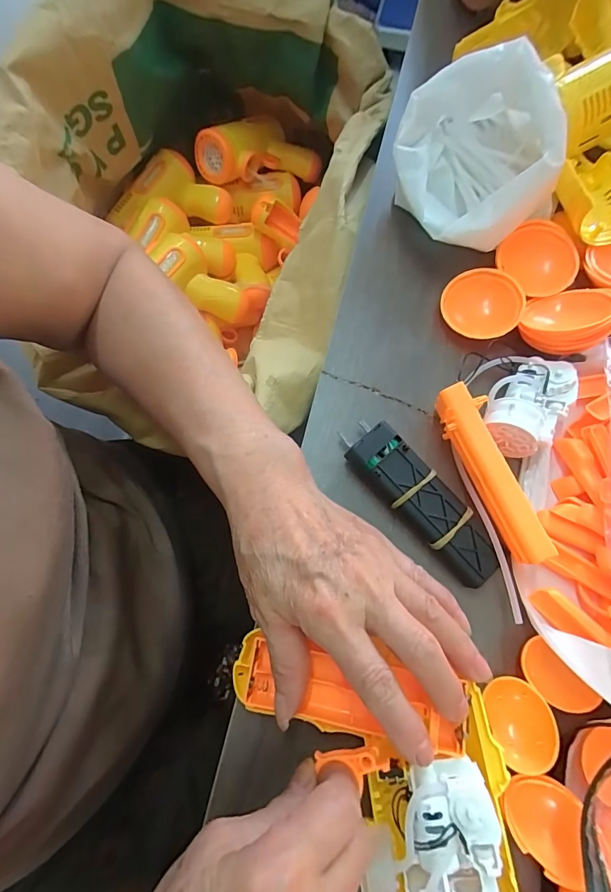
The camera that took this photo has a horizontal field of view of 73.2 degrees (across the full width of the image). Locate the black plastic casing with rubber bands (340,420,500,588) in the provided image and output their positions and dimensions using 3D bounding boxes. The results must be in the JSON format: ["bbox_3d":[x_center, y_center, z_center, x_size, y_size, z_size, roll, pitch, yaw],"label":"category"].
[{"bbox_3d":[0.070,0.033,0.254,0.031,0.023,0.114,-41,77,-11],"label":"black plastic casing with rubber bands"}]

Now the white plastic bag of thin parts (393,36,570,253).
[{"bbox_3d":[0.119,-0.203,0.297,0.108,0.076,0.120,-2,73,0],"label":"white plastic bag of thin parts"}]

